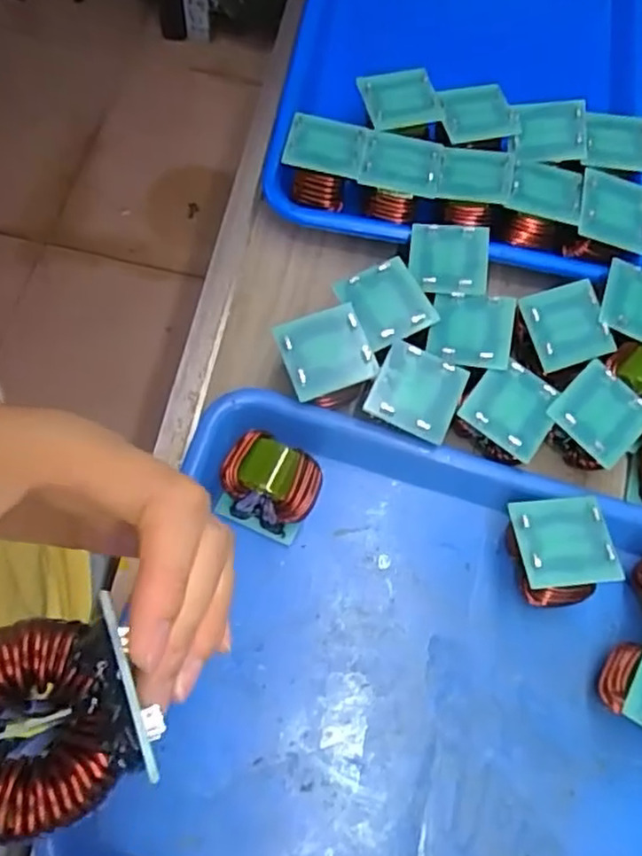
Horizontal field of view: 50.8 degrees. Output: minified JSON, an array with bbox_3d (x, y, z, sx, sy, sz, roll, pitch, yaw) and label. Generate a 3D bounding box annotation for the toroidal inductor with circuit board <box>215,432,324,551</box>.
[{"bbox_3d":[-0.026,0.031,0.352,0.048,0.050,0.038,29,69,7],"label":"toroidal inductor with circuit board"}]

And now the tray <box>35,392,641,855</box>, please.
[{"bbox_3d":[0.068,0.134,0.327,0.336,0.043,0.248,15,68,1],"label":"tray"}]

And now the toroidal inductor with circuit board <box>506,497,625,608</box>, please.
[{"bbox_3d":[0.118,0.065,0.347,0.049,0.044,0.050,-6,69,-7],"label":"toroidal inductor with circuit board"}]

